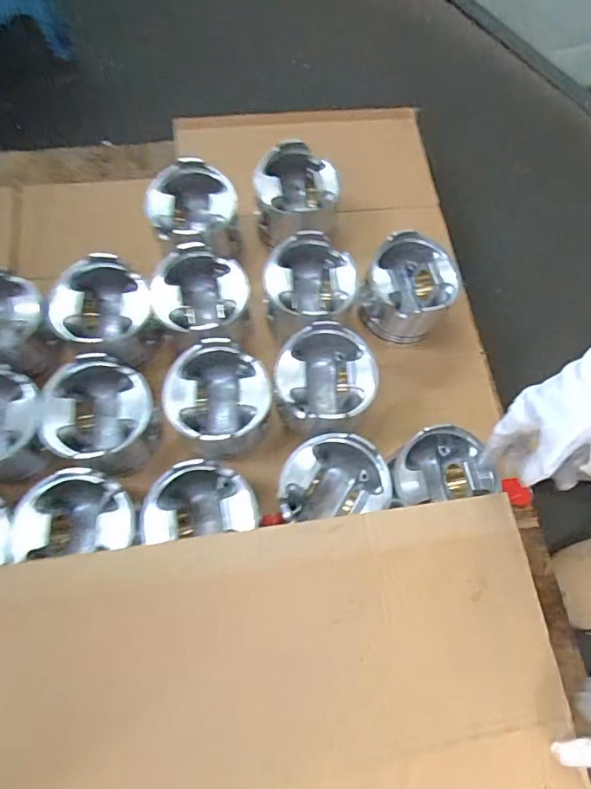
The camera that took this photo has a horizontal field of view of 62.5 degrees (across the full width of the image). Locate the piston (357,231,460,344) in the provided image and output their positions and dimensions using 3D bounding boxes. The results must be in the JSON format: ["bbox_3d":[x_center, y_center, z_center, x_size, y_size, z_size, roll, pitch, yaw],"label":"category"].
[{"bbox_3d":[0.140,-0.124,0.628,0.105,0.111,0.101,1,70,-4],"label":"piston"}]

